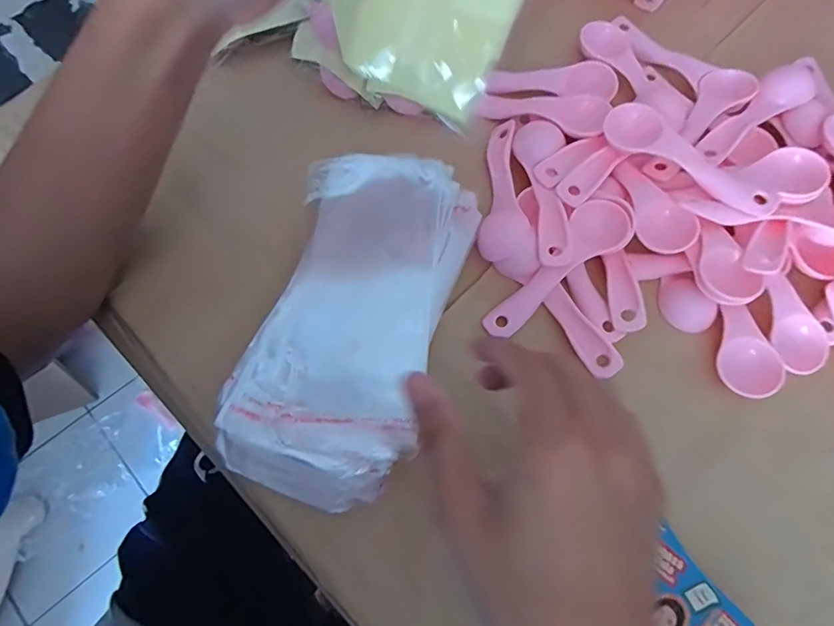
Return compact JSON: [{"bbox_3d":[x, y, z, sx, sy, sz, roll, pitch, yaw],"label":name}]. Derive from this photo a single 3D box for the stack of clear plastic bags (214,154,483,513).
[{"bbox_3d":[-0.035,0.001,0.281,0.103,0.033,0.204,14,72,4],"label":"stack of clear plastic bags"}]

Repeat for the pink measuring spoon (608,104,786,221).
[{"bbox_3d":[0.172,-0.097,0.304,0.111,0.017,0.033,37,73,9],"label":"pink measuring spoon"}]

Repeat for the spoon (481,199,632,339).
[{"bbox_3d":[0.086,-0.028,0.299,0.111,0.011,0.033,-43,76,2],"label":"spoon"}]

